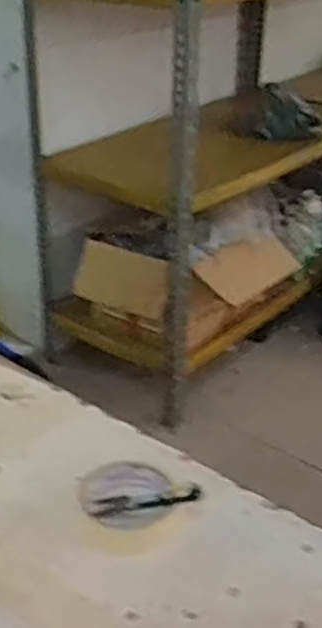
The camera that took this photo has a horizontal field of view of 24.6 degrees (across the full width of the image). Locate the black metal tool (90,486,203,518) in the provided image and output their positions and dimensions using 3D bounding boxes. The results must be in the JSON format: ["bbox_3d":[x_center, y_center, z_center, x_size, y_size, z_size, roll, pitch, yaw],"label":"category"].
[{"bbox_3d":[-0.013,0.162,0.642,0.095,0.008,0.026,-11,28,14],"label":"black metal tool"}]

